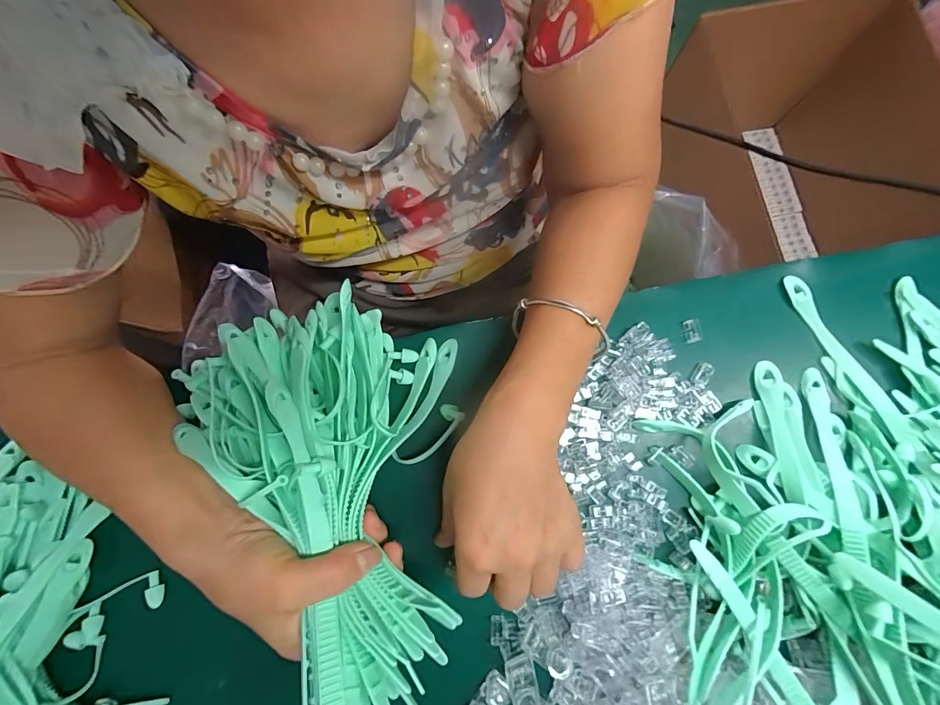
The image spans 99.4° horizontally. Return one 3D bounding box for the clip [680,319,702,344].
[{"bbox_3d":[0.176,-0.017,0.315,0.013,0.007,0.018,-8,72,-1],"label":"clip"}]

